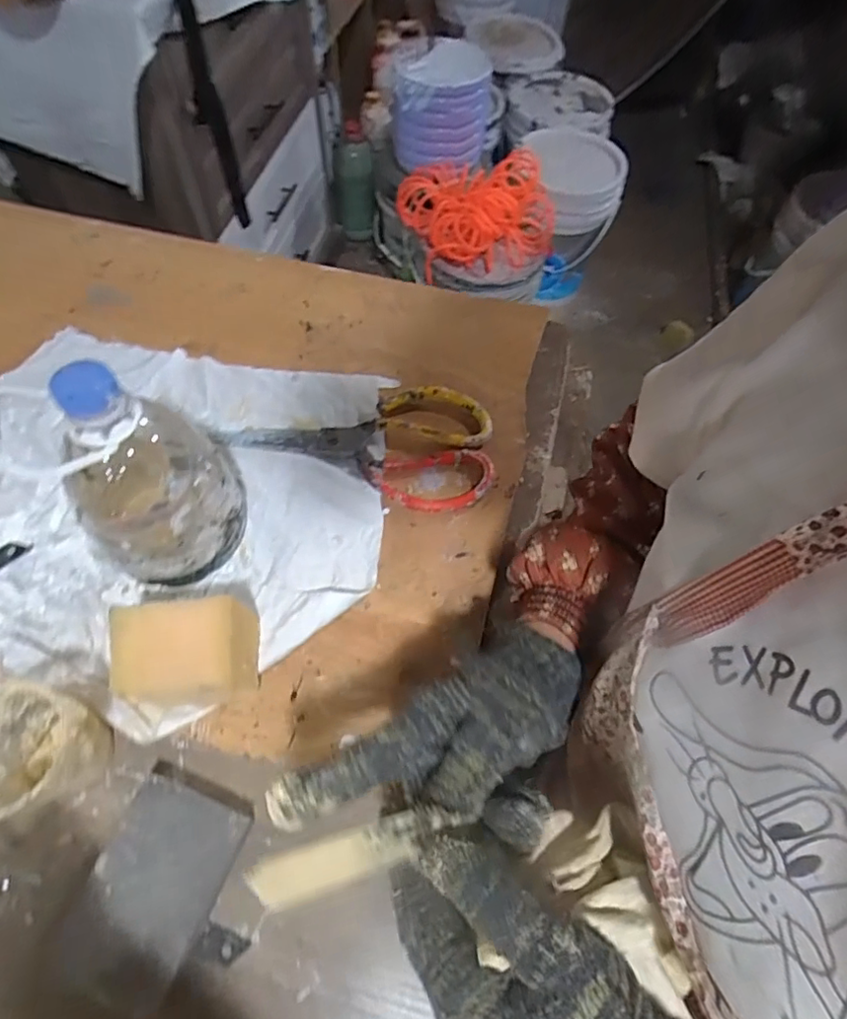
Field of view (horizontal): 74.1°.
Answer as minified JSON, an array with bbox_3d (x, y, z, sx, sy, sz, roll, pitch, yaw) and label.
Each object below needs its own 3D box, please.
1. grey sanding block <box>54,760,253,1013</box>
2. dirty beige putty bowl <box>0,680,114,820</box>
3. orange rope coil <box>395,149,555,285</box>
[{"bbox_3d":[-0.152,0.214,0.322,0.072,0.027,0.104,19,62,7],"label":"grey sanding block"},{"bbox_3d":[-0.228,0.141,0.328,0.060,0.067,0.068,12,61,3],"label":"dirty beige putty bowl"},{"bbox_3d":[0.139,-0.704,1.313,0.358,0.130,0.329,-26,67,-15],"label":"orange rope coil"}]

